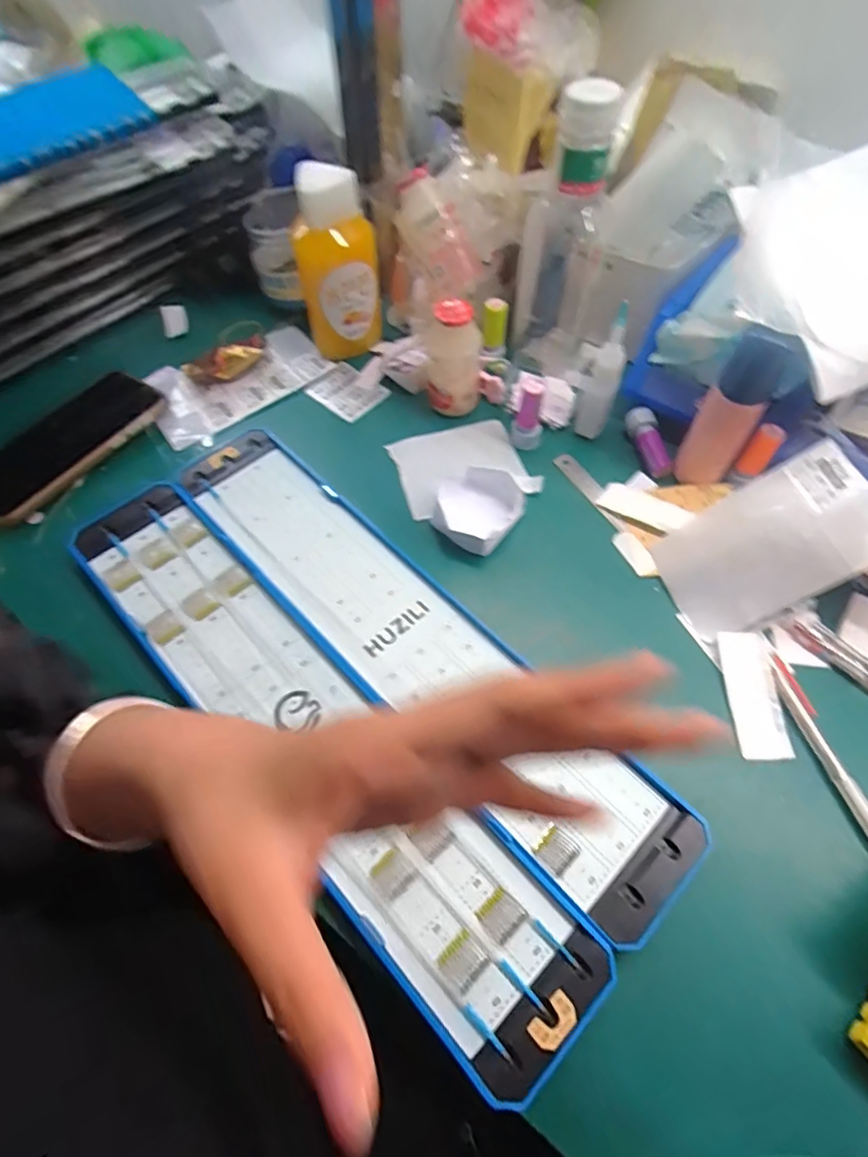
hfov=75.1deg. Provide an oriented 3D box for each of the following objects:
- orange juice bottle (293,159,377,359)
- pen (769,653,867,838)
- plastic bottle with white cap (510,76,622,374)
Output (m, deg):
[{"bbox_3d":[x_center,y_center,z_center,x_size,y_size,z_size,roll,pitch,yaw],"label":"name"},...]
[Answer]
[{"bbox_3d":[-0.086,-0.282,0.505,0.070,0.153,0.064,-10,60,-5],"label":"orange juice bottle"},{"bbox_3d":[0.242,0.107,0.347,0.017,0.011,0.128,-11,60,-6],"label":"pen"},{"bbox_3d":[0.103,-0.271,0.470,0.054,0.218,0.055,7,60,4],"label":"plastic bottle with white cap"}]

